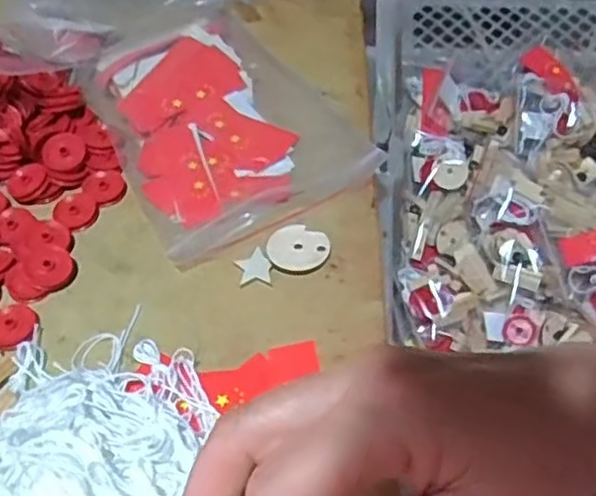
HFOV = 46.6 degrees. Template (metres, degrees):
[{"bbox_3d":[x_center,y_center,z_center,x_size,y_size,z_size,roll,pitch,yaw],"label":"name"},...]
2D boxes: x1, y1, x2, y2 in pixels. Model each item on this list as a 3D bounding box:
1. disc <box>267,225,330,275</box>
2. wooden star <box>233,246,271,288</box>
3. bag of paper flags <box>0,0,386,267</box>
[{"bbox_3d":[-0.001,-0.001,0.431,0.039,0.004,0.036,-1,48,1],"label":"disc"},{"bbox_3d":[-0.027,0.012,0.423,0.019,0.004,0.024,-15,50,-11],"label":"wooden star"},{"bbox_3d":[-0.086,-0.134,0.531,0.172,0.055,0.302,-27,53,-20],"label":"bag of paper flags"}]

